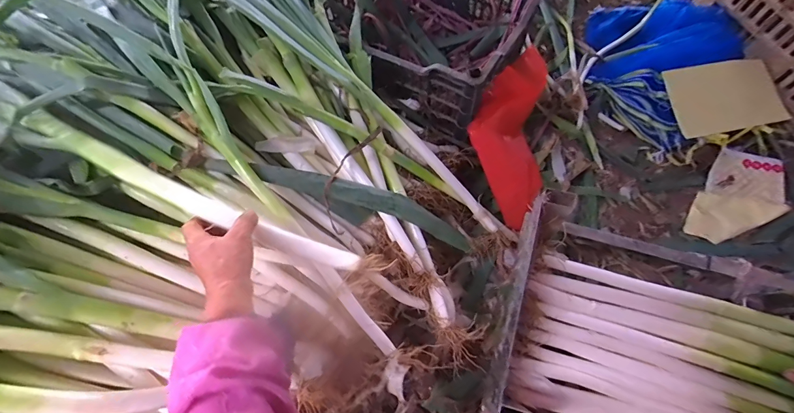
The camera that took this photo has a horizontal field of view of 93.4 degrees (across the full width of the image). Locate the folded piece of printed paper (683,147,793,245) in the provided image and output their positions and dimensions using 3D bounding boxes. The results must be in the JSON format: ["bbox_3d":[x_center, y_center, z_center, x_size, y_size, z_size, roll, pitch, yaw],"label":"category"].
[{"bbox_3d":[0.770,-0.011,0.842,0.165,0.041,0.270,33,70,14],"label":"folded piece of printed paper"}]

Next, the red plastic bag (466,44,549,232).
[{"bbox_3d":[0.235,-0.146,0.804,0.169,0.162,0.326,0,66,0],"label":"red plastic bag"}]

